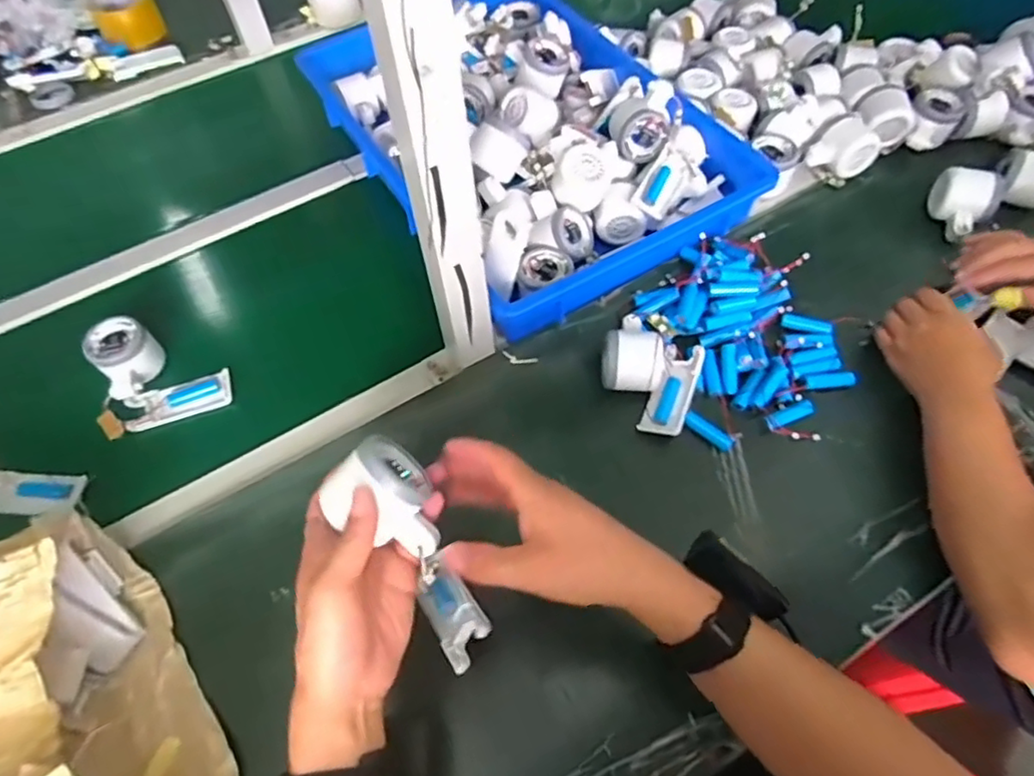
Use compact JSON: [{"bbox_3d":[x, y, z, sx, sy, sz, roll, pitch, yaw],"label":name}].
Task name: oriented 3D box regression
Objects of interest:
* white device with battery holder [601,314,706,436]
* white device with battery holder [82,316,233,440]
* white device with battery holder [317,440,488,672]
[{"bbox_3d":[0.128,-0.017,0.599,0.093,0.051,0.105,20,62,14],"label":"white device with battery holder"},{"bbox_3d":[-0.371,-0.022,0.639,0.120,0.050,0.119,-21,61,-10],"label":"white device with battery holder"},{"bbox_3d":[-0.075,0.114,0.427,0.066,0.166,0.063,-27,27,-13],"label":"white device with battery holder"}]

